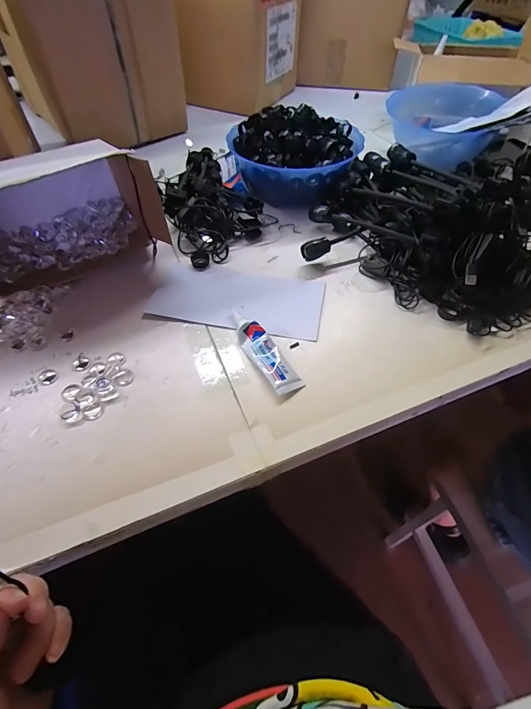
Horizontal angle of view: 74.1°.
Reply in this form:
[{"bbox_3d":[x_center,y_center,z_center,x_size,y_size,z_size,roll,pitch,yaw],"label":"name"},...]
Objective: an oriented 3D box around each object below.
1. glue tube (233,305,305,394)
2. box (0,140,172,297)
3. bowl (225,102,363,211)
[{"bbox_3d":[-0.004,-0.007,0.431,0.036,0.021,0.131,-26,57,-20],"label":"glue tube"},{"bbox_3d":[-0.327,-0.197,0.495,0.310,0.133,0.237,-22,55,-17],"label":"box"},{"bbox_3d":[0.062,-0.365,0.648,0.204,0.100,0.198,0,52,0],"label":"bowl"}]

